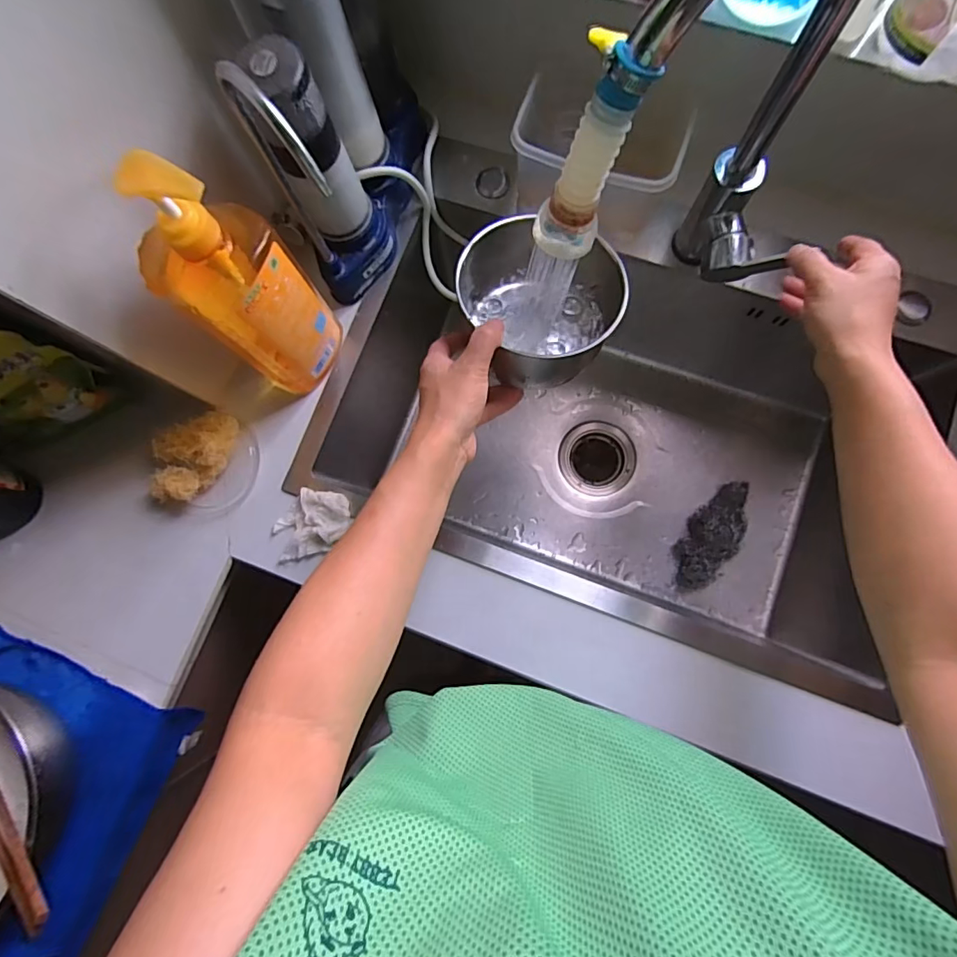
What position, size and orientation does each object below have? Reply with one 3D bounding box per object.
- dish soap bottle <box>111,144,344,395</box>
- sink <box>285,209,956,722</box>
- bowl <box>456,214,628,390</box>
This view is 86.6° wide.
[{"bbox_3d":[-0.198,-0.161,0.433,0.078,0.257,0.097,40,86,8],"label":"dish soap bottle"},{"bbox_3d":[0.171,-0.056,0.642,0.636,0.242,0.423,19,83,6],"label":"sink"},{"bbox_3d":[0.053,-0.159,0.450,0.141,0.060,0.145,-1,81,3],"label":"bowl"}]

